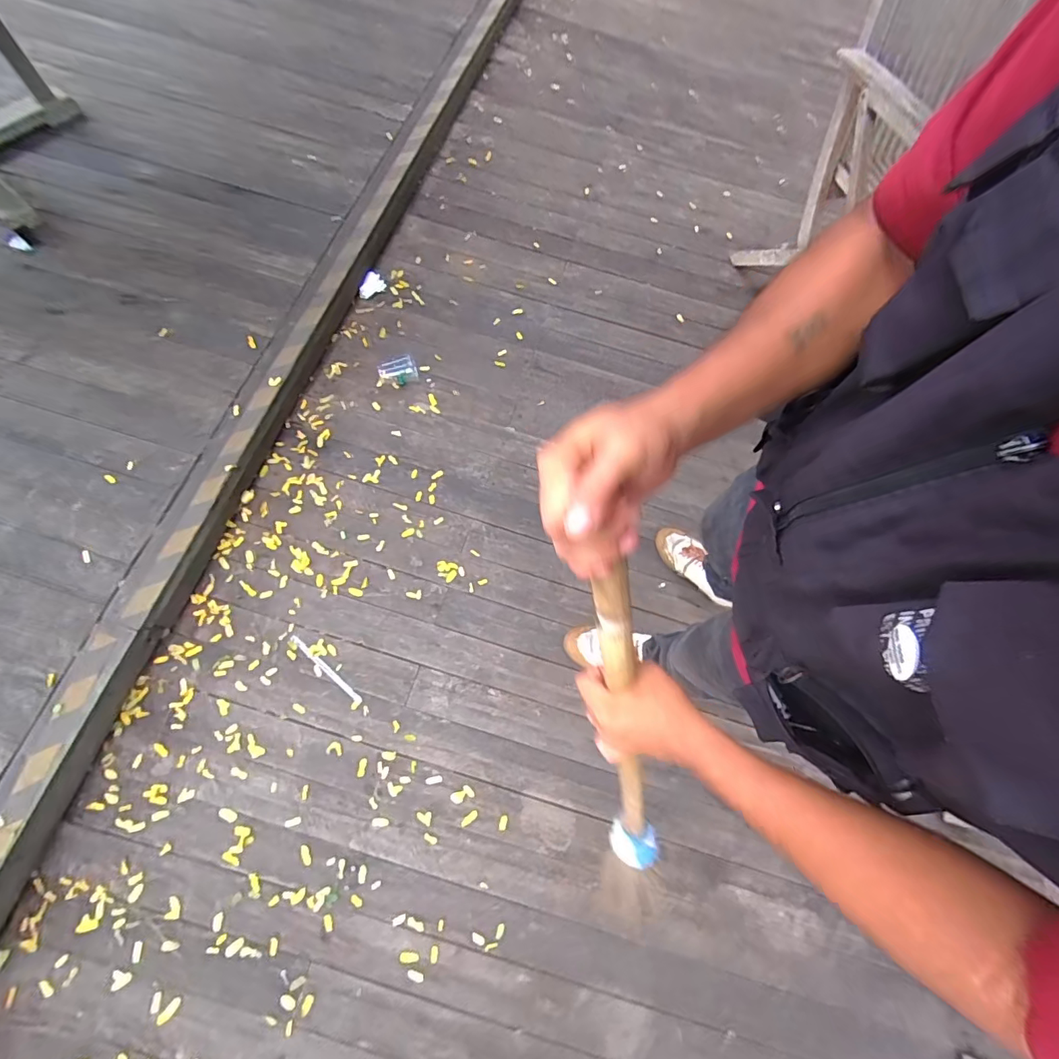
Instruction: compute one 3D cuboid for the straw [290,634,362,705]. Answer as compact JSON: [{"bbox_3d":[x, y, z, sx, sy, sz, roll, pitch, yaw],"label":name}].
[{"bbox_3d":[-0.492,0.336,1.162,0.231,0.009,0.016,40,72,9],"label":"straw"}]

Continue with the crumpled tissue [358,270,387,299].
[{"bbox_3d":[-0.510,-0.781,1.526,0.099,0.040,0.058,-39,78,-16],"label":"crumpled tissue"}]

